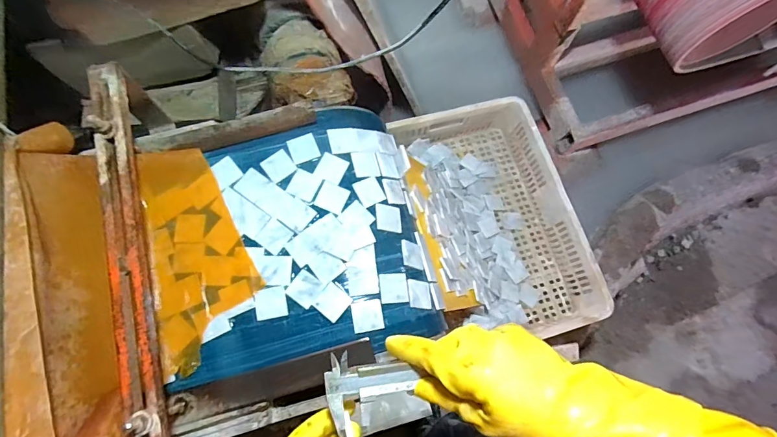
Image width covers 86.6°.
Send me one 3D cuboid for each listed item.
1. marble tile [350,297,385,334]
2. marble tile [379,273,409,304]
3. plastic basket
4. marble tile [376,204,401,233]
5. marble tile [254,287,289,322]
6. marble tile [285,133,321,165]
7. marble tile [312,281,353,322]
[{"bbox_3d":[-0.033,0.151,0.637,0.047,0.004,0.046,-11,74,-3],"label":"marble tile"},{"bbox_3d":[0.009,0.112,0.664,0.047,0.004,0.047,0,70,-21],"label":"marble tile"},{"bbox_3d":[0.268,0.000,0.998,0.331,0.164,0.559,-18,74,-5],"label":"plastic basket"},{"bbox_3d":[0.001,-0.001,0.703,0.048,0.004,0.047,6,72,-29],"label":"marble tile"},{"bbox_3d":[-0.180,0.130,0.632,0.046,0.005,0.046,-10,74,-3],"label":"marble tile"},{"bbox_3d":[-0.143,-0.118,0.696,0.046,0.007,0.045,-23,75,-7],"label":"marble tile"},{"bbox_3d":[-0.087,0.131,0.640,0.045,0.004,0.046,38,77,10],"label":"marble tile"}]

